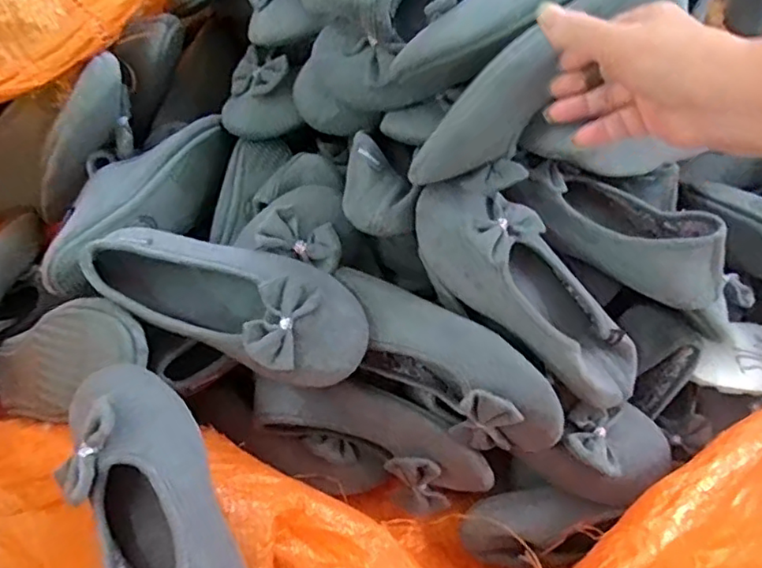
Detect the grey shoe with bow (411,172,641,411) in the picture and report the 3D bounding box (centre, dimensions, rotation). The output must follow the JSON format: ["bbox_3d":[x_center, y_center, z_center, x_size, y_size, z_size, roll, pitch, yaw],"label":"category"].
[{"bbox_3d":[0.128,0.006,0.484,0.232,0.049,0.080,43,69,-9],"label":"grey shoe with bow"}]

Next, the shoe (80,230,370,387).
[{"bbox_3d":[-0.125,0.011,0.482,0.234,0.063,0.098,18,65,8],"label":"shoe"}]

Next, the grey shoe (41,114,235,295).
[{"bbox_3d":[-0.221,-0.076,0.559,0.069,0.059,0.215,41,70,18],"label":"grey shoe"}]

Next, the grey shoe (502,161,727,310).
[{"bbox_3d":[0.211,-0.050,0.522,0.209,0.070,0.076,30,67,14],"label":"grey shoe"}]

